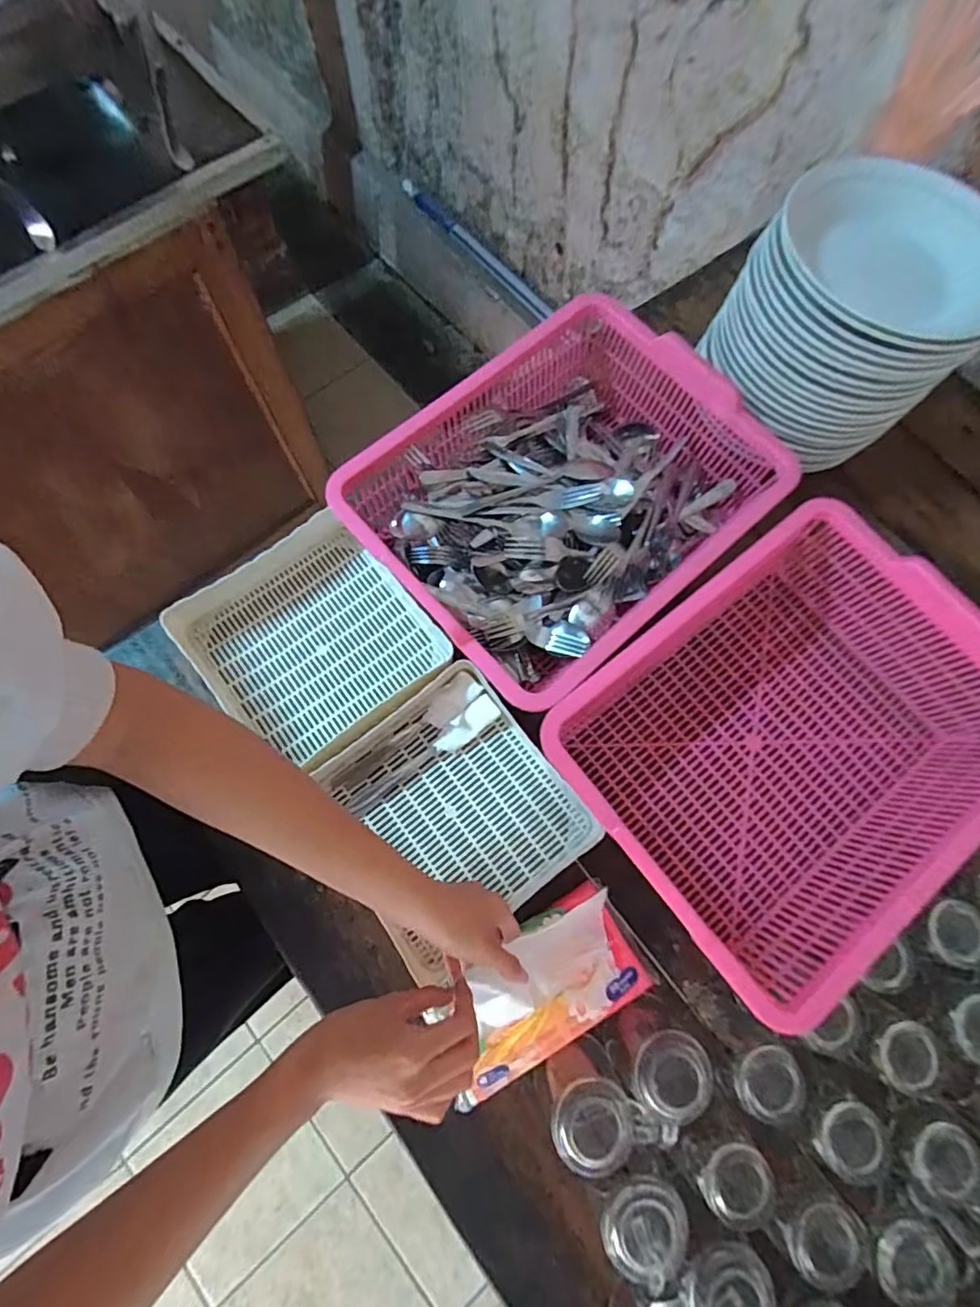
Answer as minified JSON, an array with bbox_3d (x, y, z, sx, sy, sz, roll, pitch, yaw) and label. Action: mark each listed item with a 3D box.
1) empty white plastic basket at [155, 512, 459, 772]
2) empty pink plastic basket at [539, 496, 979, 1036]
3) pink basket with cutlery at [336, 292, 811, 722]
[{"bbox_3d":[-0.183,-0.011,0.562,0.218,0.064,0.221,-39,79,-11],"label":"empty white plastic basket"},{"bbox_3d":[0.278,0.078,0.526,0.388,0.118,0.296,-37,79,-11],"label":"empty pink plastic basket"},{"bbox_3d":[0.078,-0.163,0.583,0.391,0.099,0.308,-40,80,-11],"label":"pink basket with cutlery"}]

